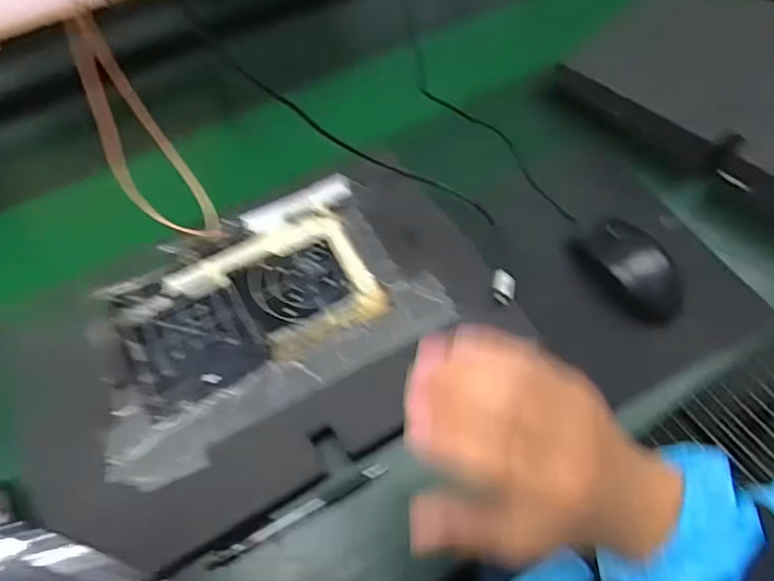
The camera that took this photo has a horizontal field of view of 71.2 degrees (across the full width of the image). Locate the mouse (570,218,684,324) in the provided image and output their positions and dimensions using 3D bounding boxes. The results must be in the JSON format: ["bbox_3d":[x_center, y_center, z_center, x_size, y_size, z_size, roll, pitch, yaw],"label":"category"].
[{"bbox_3d":[0.229,-0.022,0.508,0.056,0.038,0.116,-26,63,-15],"label":"mouse"}]

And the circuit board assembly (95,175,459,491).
[{"bbox_3d":[-0.110,0.016,0.462,0.273,0.017,0.190,-27,61,-15],"label":"circuit board assembly"}]

